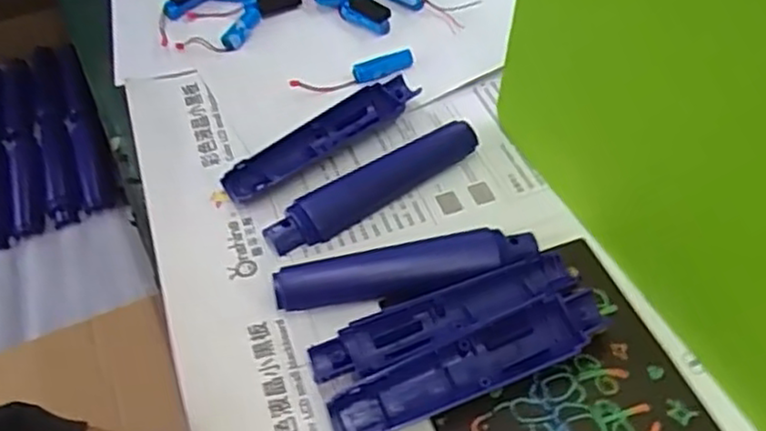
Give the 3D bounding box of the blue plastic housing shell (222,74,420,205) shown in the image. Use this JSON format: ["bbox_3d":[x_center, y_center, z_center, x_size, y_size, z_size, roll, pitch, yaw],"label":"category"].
[{"bbox_3d":[-0.048,-0.062,0.548,0.162,0.016,0.038,-33,54,-22],"label":"blue plastic housing shell"}]

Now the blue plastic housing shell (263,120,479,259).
[{"bbox_3d":[-0.006,-0.024,0.500,0.163,0.014,0.030,-31,53,-20],"label":"blue plastic housing shell"}]

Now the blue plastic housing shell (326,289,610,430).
[{"bbox_3d":[0.051,0.088,0.415,0.167,0.021,0.035,-21,50,-12],"label":"blue plastic housing shell"}]

